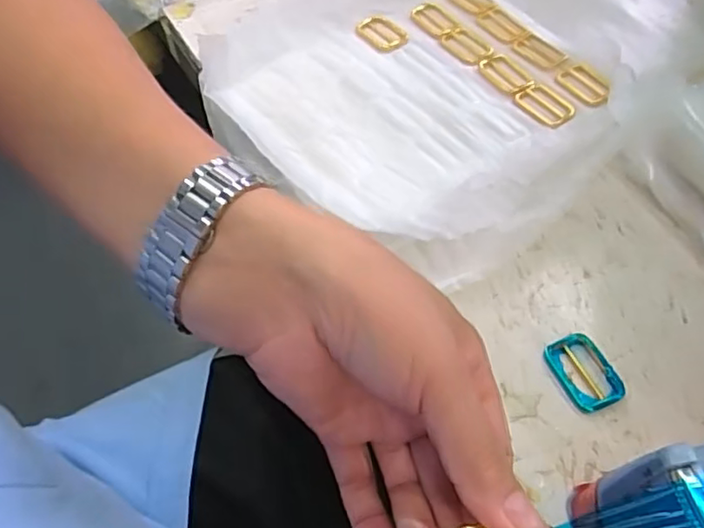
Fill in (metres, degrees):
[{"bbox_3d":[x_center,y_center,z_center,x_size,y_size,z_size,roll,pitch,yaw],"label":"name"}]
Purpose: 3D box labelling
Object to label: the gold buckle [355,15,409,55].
[{"bbox_3d":[0.028,-0.203,0.523,0.030,0.005,0.050,-31,60,-16],"label":"gold buckle"}]

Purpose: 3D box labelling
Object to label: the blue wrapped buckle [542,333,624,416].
[{"bbox_3d":[0.133,0.062,0.342,0.031,0.005,0.045,-21,57,-10],"label":"blue wrapped buckle"}]

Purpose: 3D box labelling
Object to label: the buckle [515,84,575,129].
[{"bbox_3d":[0.152,-0.124,0.466,0.036,0.004,0.045,-37,61,-19],"label":"buckle"}]

